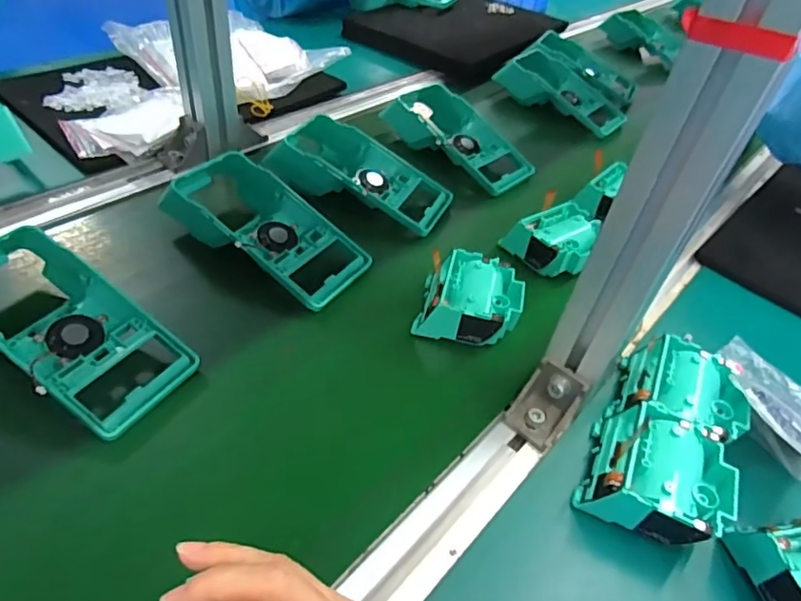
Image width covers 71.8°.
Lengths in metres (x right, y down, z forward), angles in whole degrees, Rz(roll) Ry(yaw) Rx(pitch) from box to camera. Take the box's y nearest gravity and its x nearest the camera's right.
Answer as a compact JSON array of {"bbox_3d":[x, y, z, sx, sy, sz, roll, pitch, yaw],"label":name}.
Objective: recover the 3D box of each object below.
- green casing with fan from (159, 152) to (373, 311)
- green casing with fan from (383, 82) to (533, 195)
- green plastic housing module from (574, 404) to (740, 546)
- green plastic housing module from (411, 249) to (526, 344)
[{"bbox_3d":[-0.119,-0.066,0.488,0.183,0.051,0.088,28,47,20],"label":"green casing with fan"},{"bbox_3d":[0.065,-0.196,0.660,0.196,0.053,0.095,36,50,27],"label":"green casing with fan"},{"bbox_3d":[0.161,0.112,0.347,0.081,0.041,0.073,25,46,17],"label":"green plastic housing module"},{"bbox_3d":[0.058,0.000,0.454,0.078,0.040,0.072,14,44,6],"label":"green plastic housing module"}]

